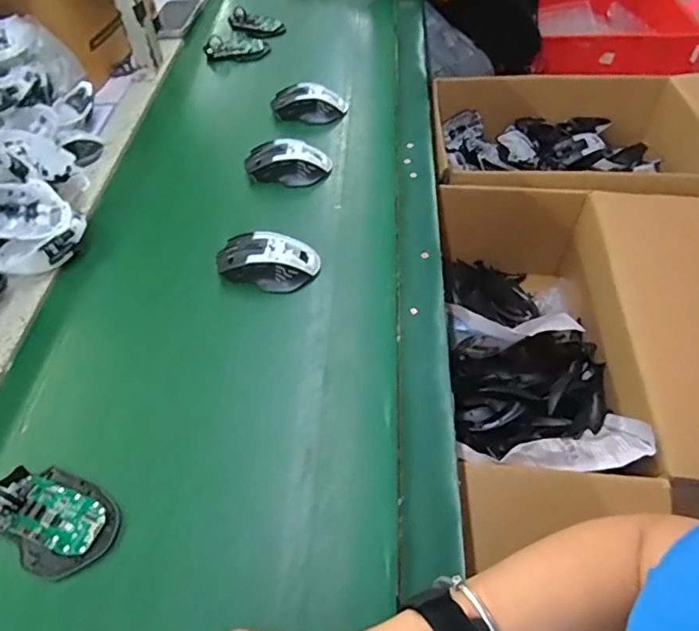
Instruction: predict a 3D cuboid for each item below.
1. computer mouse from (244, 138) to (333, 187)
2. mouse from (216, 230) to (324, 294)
[{"bbox_3d":[-0.084,-0.208,0.728,0.116,0.050,0.058,2,51,3],"label":"computer mouse"},{"bbox_3d":[-0.093,-0.062,0.611,0.116,0.045,0.064,7,51,8],"label":"mouse"}]

